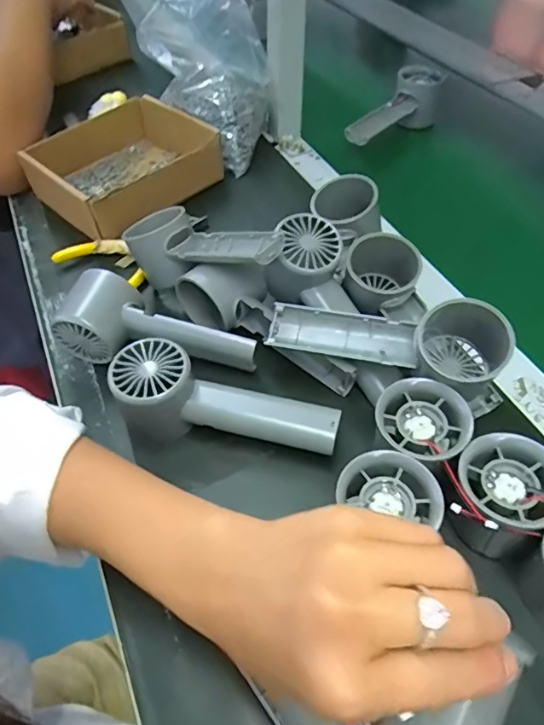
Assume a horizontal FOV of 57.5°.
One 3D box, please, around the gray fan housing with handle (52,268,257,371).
[{"bbox_3d":[-0.088,-0.021,0.375,0.149,0.052,0.054,15,54,14],"label":"gray fan housing with handle"}]

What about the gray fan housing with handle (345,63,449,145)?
[{"bbox_3d":[0.144,-0.295,0.587,0.044,0.056,0.150,36,61,27],"label":"gray fan housing with handle"}]

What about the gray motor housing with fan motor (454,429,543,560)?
[{"bbox_3d":[0.130,0.077,0.285,0.052,0.051,0.054,-1,52,2],"label":"gray motor housing with fan motor"}]

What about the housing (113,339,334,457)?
[{"bbox_3d":[-0.031,0.027,0.341,0.150,0.053,0.049,7,52,9],"label":"housing"}]

